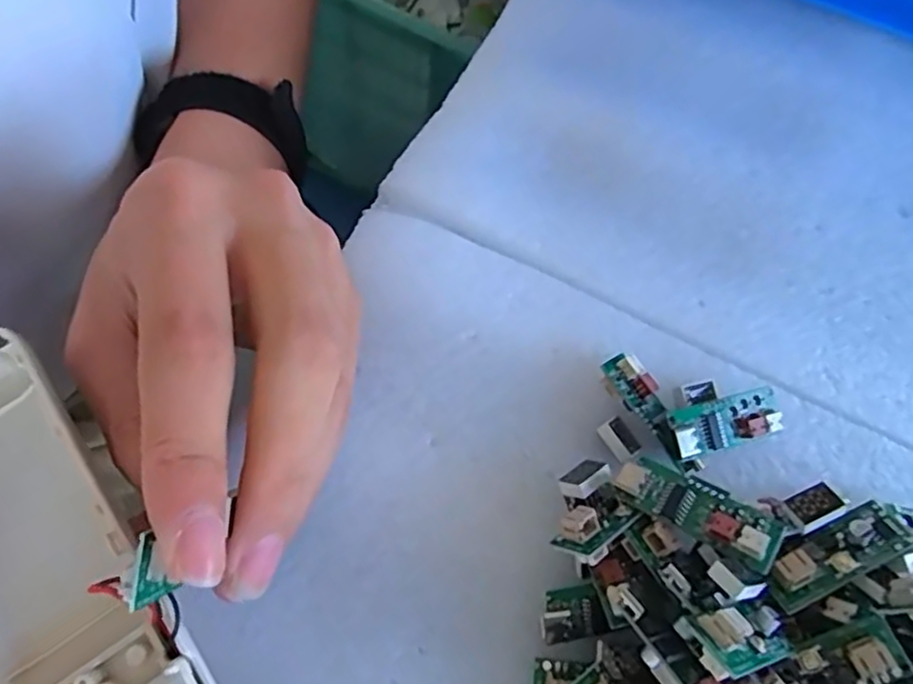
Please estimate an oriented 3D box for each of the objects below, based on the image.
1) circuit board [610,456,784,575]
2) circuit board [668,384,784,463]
[{"bbox_3d":[0.060,0.041,0.171,0.040,0.007,0.014,25,67,29],"label":"circuit board"},{"bbox_3d":[0.076,0.022,0.193,0.037,0.006,0.015,-13,68,-22],"label":"circuit board"}]

